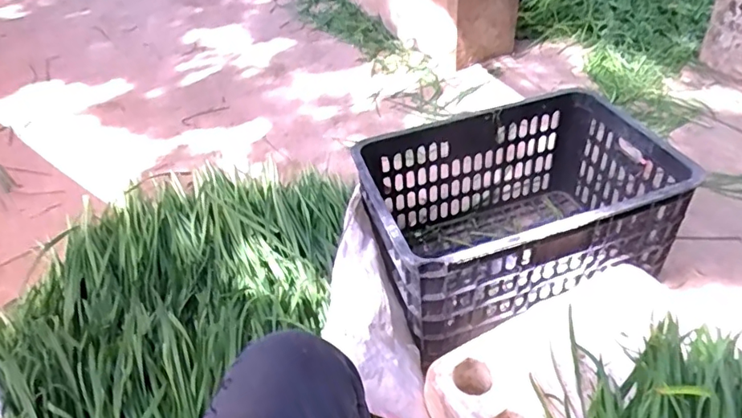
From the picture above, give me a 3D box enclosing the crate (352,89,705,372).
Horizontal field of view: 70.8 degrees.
[{"bbox_3d":[0.251,0.015,0.946,0.487,0.265,0.330,-16,42,-9],"label":"crate"}]

